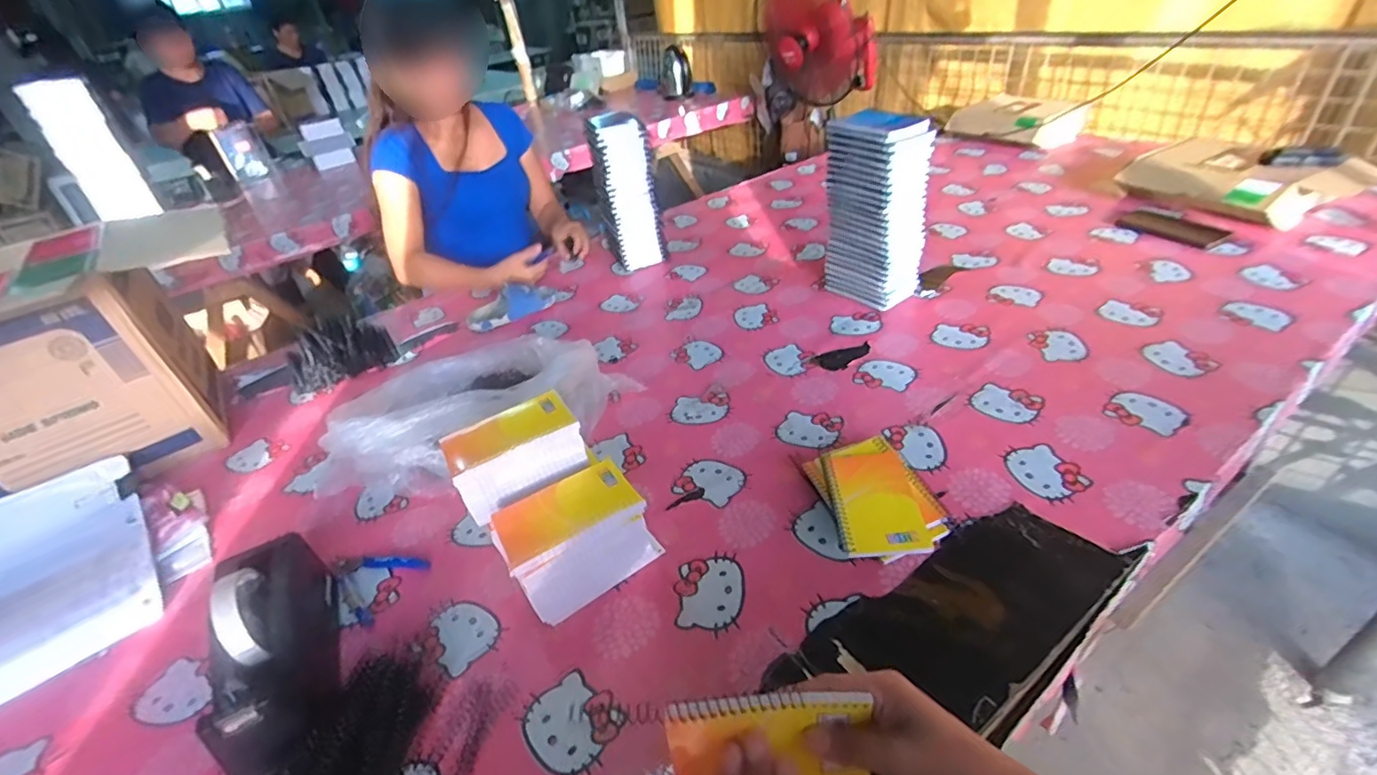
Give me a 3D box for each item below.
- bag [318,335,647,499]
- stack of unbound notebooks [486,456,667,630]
[{"bbox_3d":[-0.309,0.020,0.804,0.310,0.107,0.374,22,45,33],"label":"bag"},{"bbox_3d":[-0.106,0.157,0.587,0.147,0.107,0.084,-26,40,-24],"label":"stack of unbound notebooks"}]

